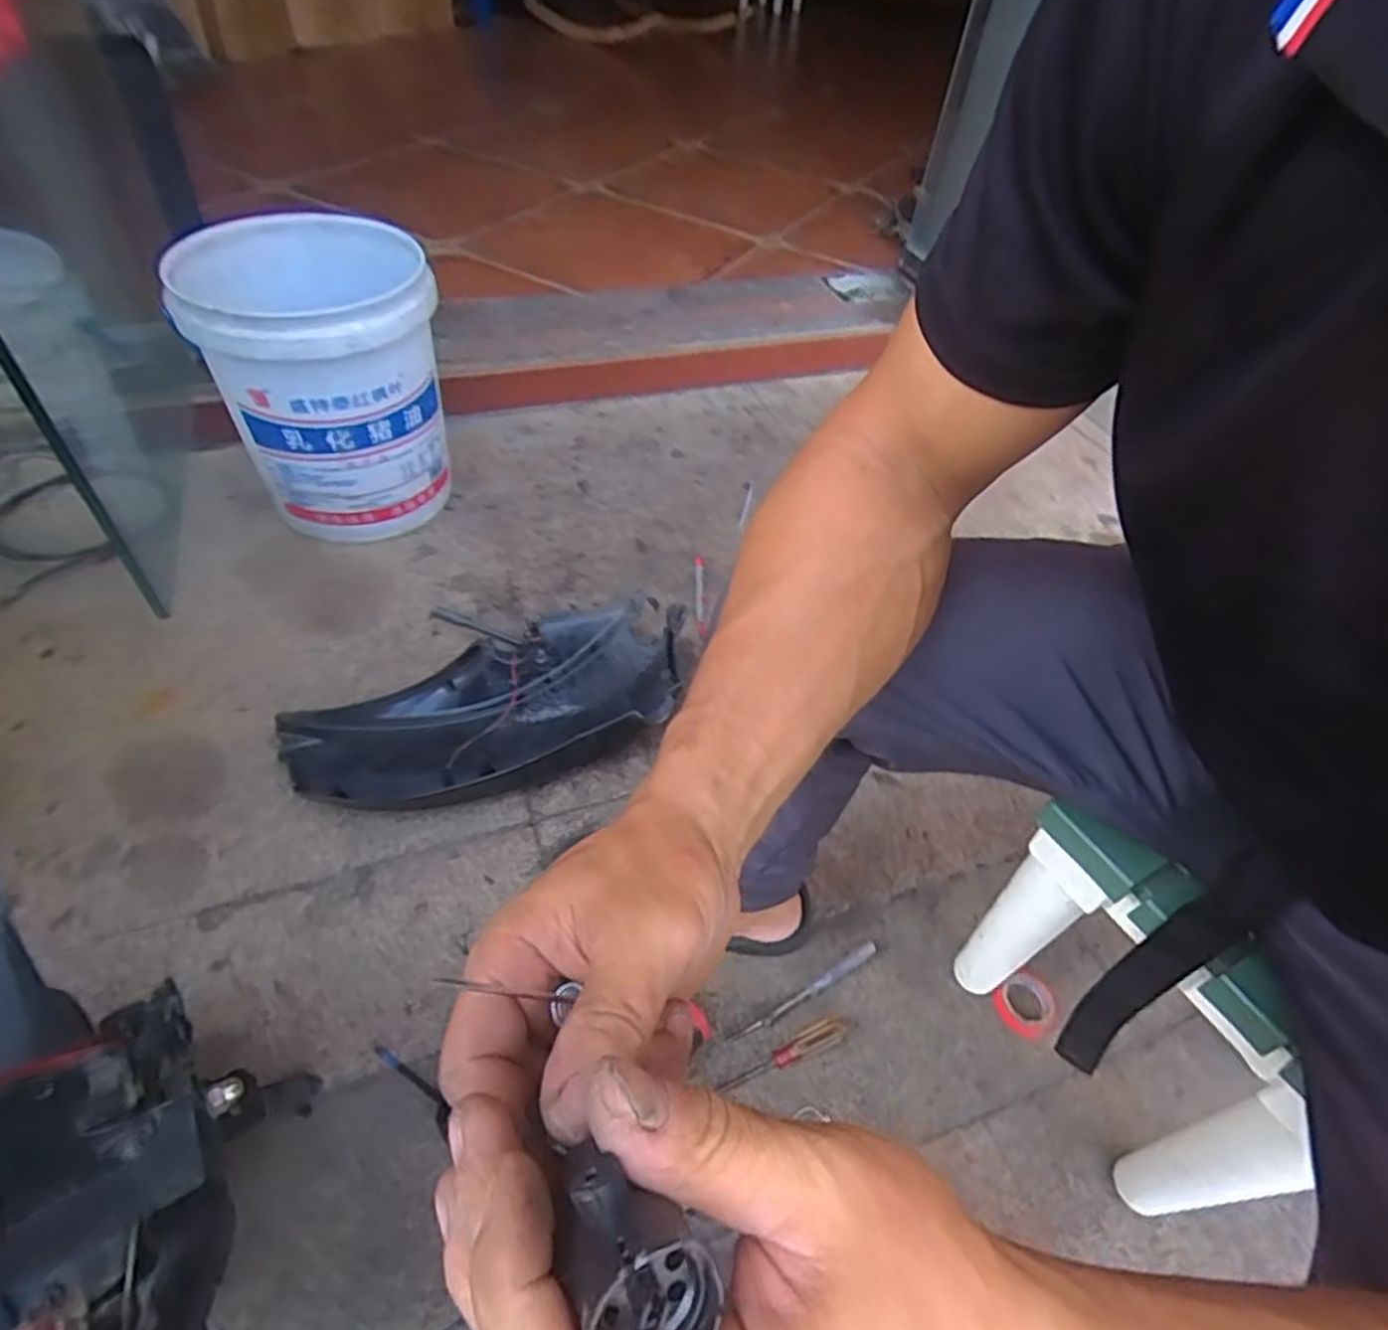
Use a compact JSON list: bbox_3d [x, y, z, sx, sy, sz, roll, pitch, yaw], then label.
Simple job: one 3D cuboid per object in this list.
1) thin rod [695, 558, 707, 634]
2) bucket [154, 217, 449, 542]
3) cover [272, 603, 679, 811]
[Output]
[{"bbox_3d":[0.009,-0.101,1.078,0.014,0.015,0.157,2,50,-3],"label":"thin rod"},{"bbox_3d":[-0.477,-0.369,1.025,0.268,0.348,0.284,3,48,-3],"label":"bucket"},{"bbox_3d":[-0.228,0.056,0.869,0.438,0.065,0.204,-18,53,-18],"label":"cover"}]

